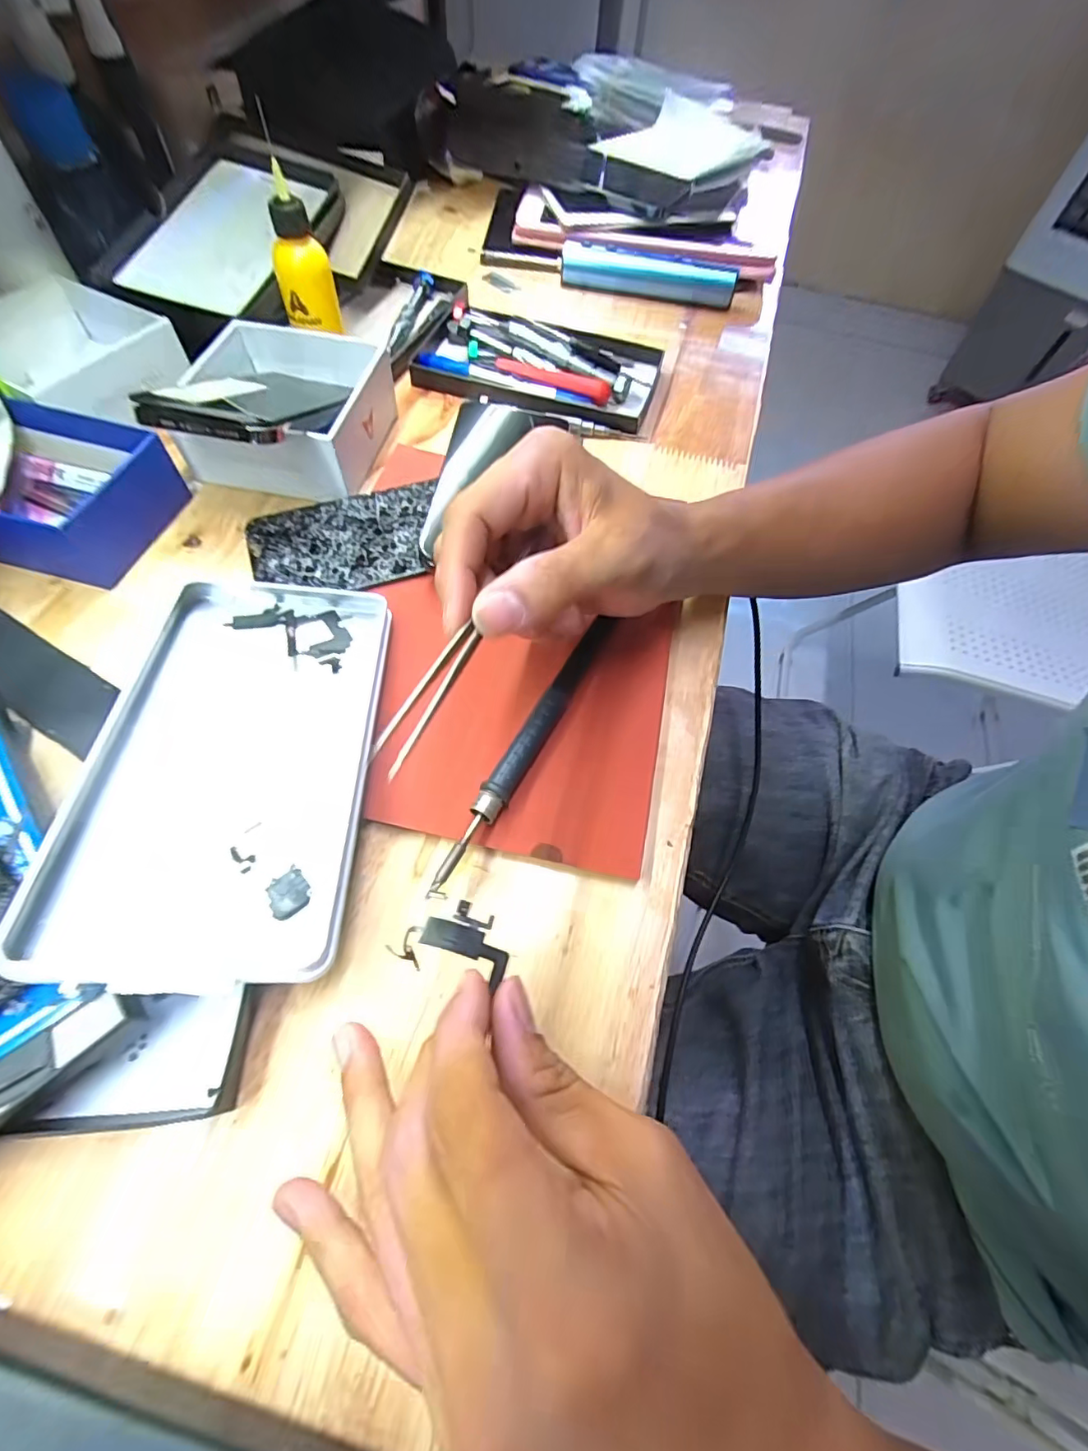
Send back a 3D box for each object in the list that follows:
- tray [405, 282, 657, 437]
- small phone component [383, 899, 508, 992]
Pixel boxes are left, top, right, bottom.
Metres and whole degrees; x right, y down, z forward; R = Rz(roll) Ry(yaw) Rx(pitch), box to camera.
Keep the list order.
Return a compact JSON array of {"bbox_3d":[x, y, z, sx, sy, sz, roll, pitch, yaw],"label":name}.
[{"bbox_3d":[-0.006,-0.274,0.416,0.175,0.023,0.112,15,61,4],"label":"tray"},{"bbox_3d":[-0.030,0.070,0.183,0.036,0.004,0.022,14,45,-5],"label":"small phone component"}]

